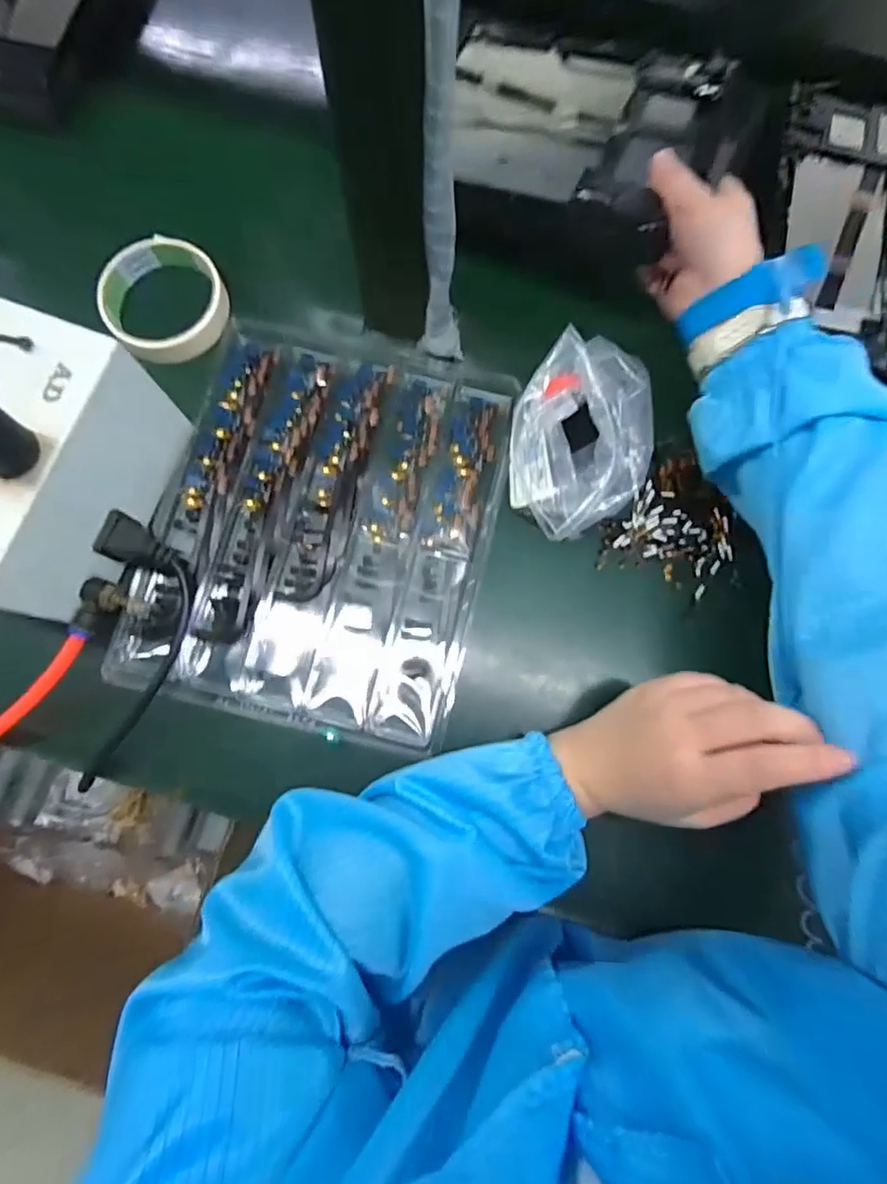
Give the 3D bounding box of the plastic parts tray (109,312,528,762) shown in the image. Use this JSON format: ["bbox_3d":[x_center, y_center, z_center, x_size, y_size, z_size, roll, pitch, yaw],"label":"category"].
[{"bbox_3d":[-0.080,-0.048,0.399,0.220,0.032,0.273,13,77,0],"label":"plastic parts tray"}]

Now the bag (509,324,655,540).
[{"bbox_3d":[0.087,-0.095,0.382,0.086,0.069,0.125,-3,79,-4],"label":"bag"}]

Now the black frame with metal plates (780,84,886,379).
[{"bbox_3d":[0.328,-0.280,0.443,0.139,0.023,0.255,13,77,0],"label":"black frame with metal plates"}]

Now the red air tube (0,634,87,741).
[{"bbox_3d":[-0.261,0.066,0.361,0.099,0.013,0.017,-44,85,-6],"label":"red air tube"}]

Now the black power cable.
[{"bbox_3d":[-0.195,0.039,0.363,0.054,0.031,0.171,6,77,-2],"label":"black power cable"}]

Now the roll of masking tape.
[{"bbox_3d":[-0.203,-0.212,0.419,0.085,0.016,0.092,1,77,-3],"label":"roll of masking tape"}]

